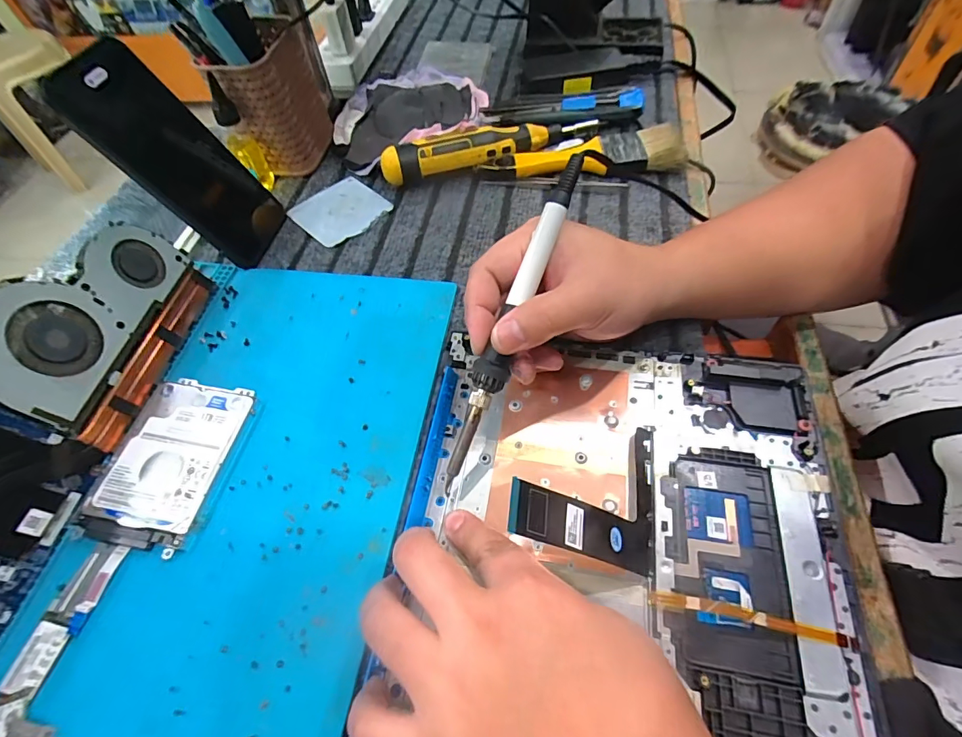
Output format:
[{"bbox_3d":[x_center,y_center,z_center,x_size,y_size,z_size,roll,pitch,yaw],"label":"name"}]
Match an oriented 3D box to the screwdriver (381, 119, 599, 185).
[{"bbox_3d":[0.010,-0.212,0.434,0.207,0.029,0.032,-14,58,-4],"label":"screwdriver"}]

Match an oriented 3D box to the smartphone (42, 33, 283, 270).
[{"bbox_3d":[-0.233,-0.163,0.360,0.013,0.163,0.079,-3,54,34],"label":"smartphone"}]

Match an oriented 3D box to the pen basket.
[{"bbox_3d":[-0.199,-0.270,0.448,0.071,0.103,0.106,-7,58,0],"label":"pen basket"}]

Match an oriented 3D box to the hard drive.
[{"bbox_3d":[-0.205,0.058,0.297,0.076,0.011,0.109,8,59,10],"label":"hard drive"}]

